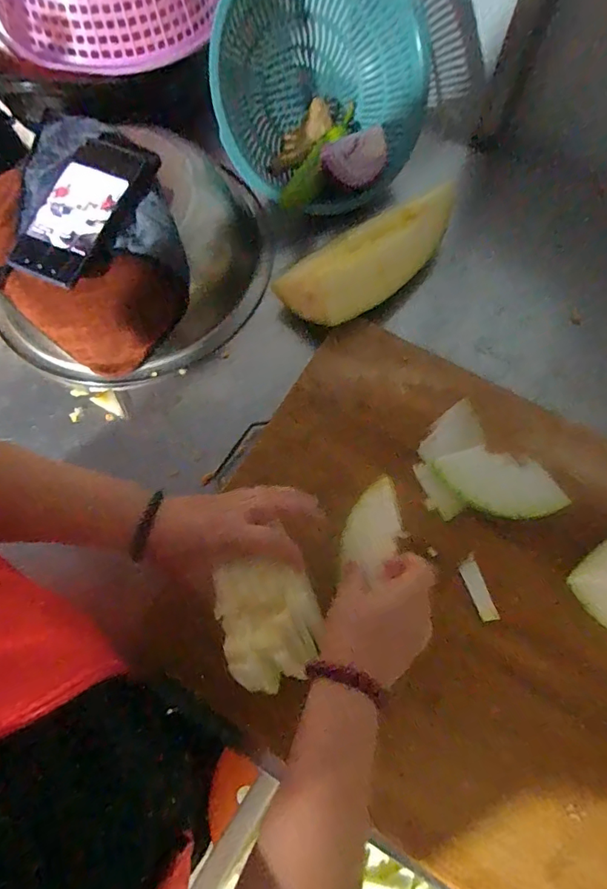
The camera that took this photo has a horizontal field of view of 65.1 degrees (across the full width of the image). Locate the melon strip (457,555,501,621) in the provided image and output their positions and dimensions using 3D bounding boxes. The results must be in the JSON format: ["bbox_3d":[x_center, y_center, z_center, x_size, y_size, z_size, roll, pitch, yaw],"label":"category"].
[{"bbox_3d":[0.169,0.140,0.459,0.017,0.004,0.060,-17,71,-5],"label":"melon strip"}]

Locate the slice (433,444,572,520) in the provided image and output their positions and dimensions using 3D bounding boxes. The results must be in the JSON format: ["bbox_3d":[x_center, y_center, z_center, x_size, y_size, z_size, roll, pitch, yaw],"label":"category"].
[{"bbox_3d":[0.198,0.040,0.478,0.125,0.007,0.064,19,72,8],"label":"slice"}]

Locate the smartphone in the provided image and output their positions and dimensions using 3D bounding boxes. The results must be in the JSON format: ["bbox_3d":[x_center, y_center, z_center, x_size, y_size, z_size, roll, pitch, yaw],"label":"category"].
[{"bbox_3d":[-0.235,-0.253,0.506,0.093,0.016,0.180,29,79,7],"label":"smartphone"}]

